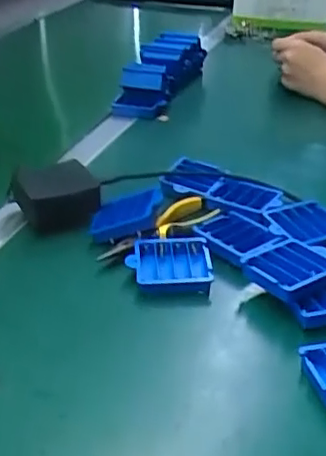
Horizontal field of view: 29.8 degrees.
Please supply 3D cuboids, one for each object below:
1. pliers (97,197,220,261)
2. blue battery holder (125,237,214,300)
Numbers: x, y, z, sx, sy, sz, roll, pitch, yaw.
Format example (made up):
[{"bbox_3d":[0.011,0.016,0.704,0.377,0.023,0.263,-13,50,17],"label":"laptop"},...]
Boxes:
[{"bbox_3d":[0.000,0.002,0.632,0.050,0.012,0.143,26,39,33],"label":"pliers"},{"bbox_3d":[0.007,0.035,0.586,0.078,0.017,0.066,0,32,-2],"label":"blue battery holder"}]

